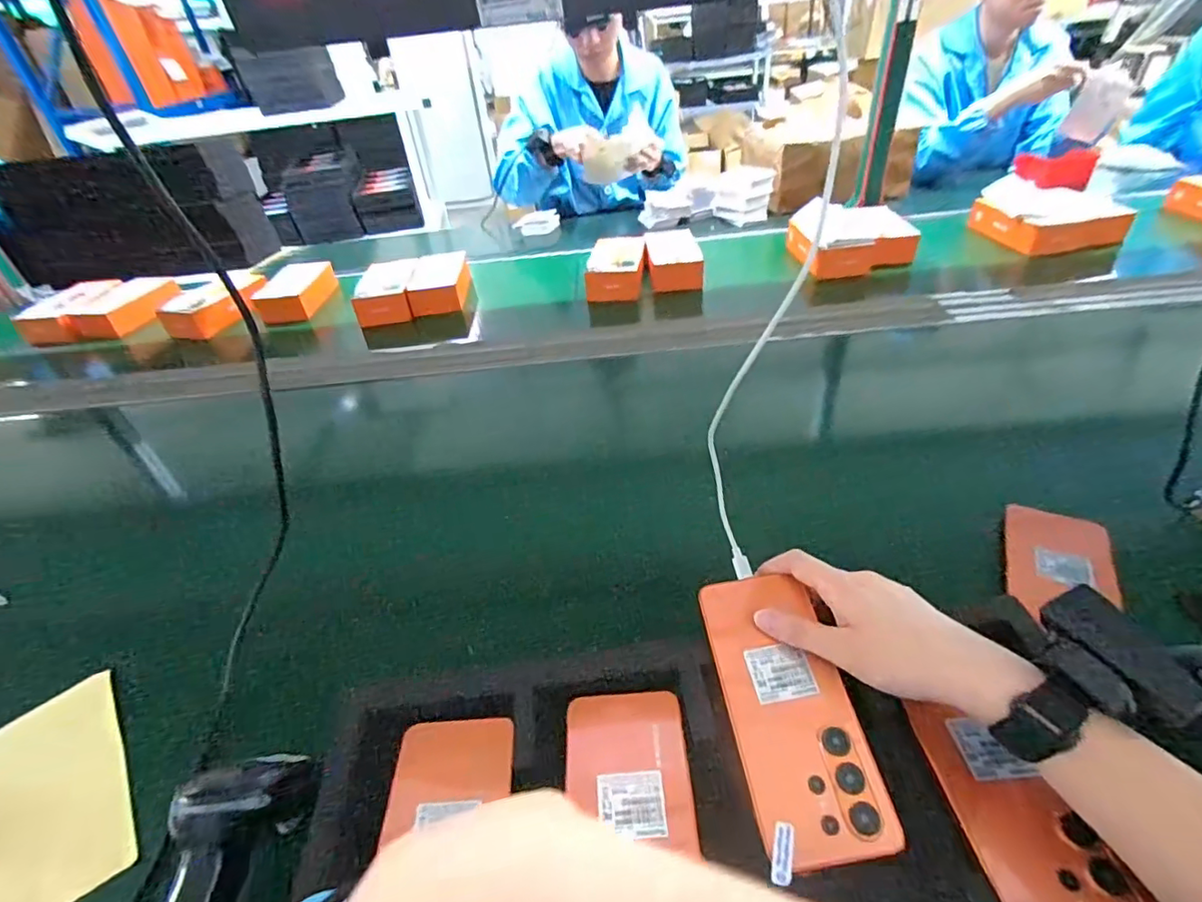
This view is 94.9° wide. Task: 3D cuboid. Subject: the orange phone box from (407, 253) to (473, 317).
[{"bbox_3d":[-0.326,-0.348,1.129,0.112,0.060,0.188,-9,39,-3],"label":"orange phone box"}]

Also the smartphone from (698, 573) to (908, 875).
[{"bbox_3d":[0.121,0.161,0.355,0.079,0.009,0.167,-9,51,-4],"label":"smartphone"}]

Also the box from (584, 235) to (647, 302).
[{"bbox_3d":[0.035,-0.367,1.102,0.105,0.068,0.182,3,39,10],"label":"box"}]

